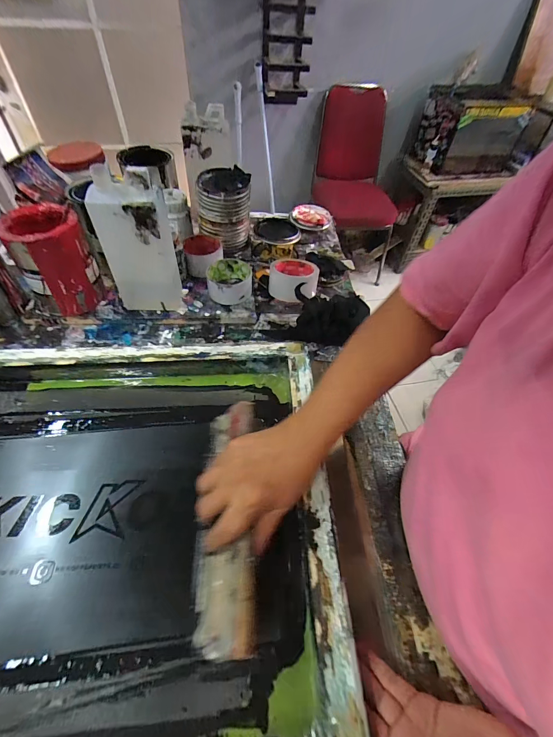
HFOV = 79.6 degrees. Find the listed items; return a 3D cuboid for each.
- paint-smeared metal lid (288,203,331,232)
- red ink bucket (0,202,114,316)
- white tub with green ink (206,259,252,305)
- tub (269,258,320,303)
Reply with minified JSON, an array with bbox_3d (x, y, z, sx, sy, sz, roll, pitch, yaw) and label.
[{"bbox_3d":[0.087,-0.385,0.839,0.109,0.019,0.095,-2,52,-6],"label":"paint-smeared metal lid"},{"bbox_3d":[-0.363,-0.176,0.549,0.116,0.142,0.109,-24,57,-21],"label":"red ink bucket"},{"bbox_3d":[-0.088,-0.165,0.628,0.088,0.044,0.090,-7,52,-10],"label":"white tub with green ink"},{"bbox_3d":[0.035,-0.169,0.637,0.087,0.058,0.088,2,51,-3],"label":"tub"}]

